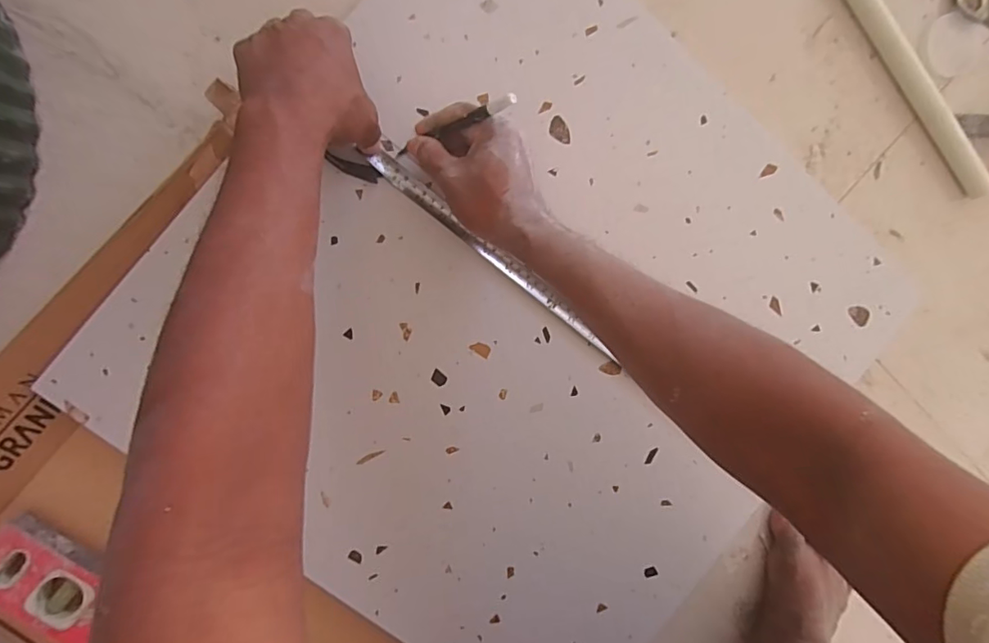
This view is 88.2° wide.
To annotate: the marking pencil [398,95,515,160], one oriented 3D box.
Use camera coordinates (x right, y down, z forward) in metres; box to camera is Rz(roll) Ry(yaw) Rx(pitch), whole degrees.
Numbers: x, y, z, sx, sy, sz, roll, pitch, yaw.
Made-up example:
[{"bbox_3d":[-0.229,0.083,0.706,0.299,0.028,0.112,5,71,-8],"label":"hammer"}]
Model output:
[{"bbox_3d":[-0.035,-0.151,0.400,0.007,0.137,0.007,-16,98,-46],"label":"marking pencil"}]

